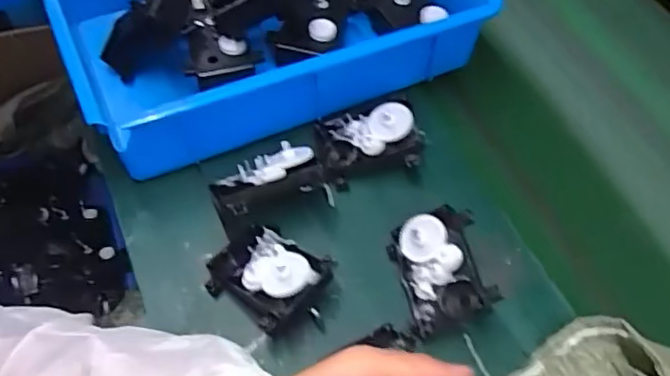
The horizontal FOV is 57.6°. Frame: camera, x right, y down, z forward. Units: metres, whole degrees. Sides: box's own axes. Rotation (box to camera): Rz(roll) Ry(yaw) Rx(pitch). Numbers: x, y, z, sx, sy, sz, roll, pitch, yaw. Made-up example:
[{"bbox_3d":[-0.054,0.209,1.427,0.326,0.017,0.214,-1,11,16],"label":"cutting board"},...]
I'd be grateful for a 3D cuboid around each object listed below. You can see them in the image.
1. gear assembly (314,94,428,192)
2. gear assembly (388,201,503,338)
[{"bbox_3d":[0.035,-0.050,0.607,0.099,0.060,0.078,-7,57,-9],"label":"gear assembly"},{"bbox_3d":[0.092,0.071,0.529,0.064,0.056,0.098,-10,58,-10],"label":"gear assembly"}]

